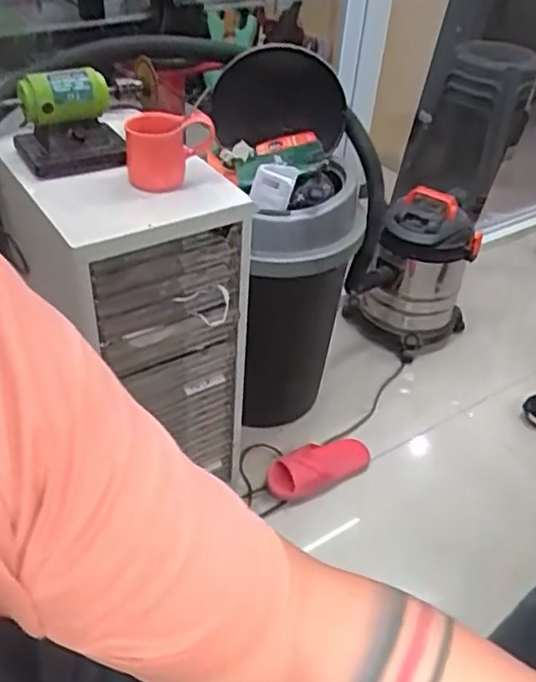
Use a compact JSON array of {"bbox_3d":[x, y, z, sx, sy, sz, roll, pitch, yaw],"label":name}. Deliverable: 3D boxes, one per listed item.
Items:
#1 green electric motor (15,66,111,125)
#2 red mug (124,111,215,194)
[{"bbox_3d":[-0.306,-0.371,0.976,0.128,0.068,0.057,-14,45,-21],"label":"green electric motor"},{"bbox_3d":[-0.149,-0.293,0.980,0.131,0.104,0.093,-1,42,-8],"label":"red mug"}]

